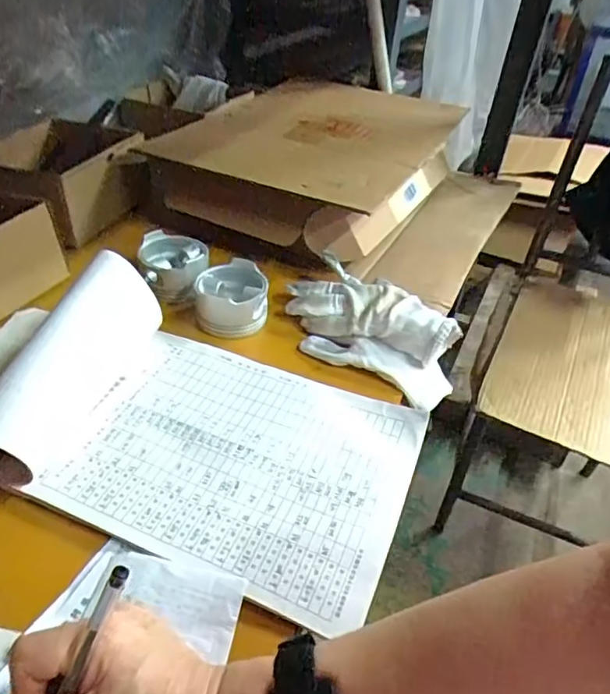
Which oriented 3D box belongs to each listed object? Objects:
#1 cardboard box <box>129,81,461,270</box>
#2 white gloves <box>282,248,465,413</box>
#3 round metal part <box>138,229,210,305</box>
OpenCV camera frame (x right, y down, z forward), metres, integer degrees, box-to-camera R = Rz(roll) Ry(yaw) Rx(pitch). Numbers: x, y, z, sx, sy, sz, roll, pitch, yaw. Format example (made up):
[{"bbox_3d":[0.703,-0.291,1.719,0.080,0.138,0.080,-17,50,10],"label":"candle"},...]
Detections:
[{"bbox_3d":[0.009,-0.279,0.821,0.332,0.112,0.422,19,40,14],"label":"cardboard box"},{"bbox_3d":[0.071,-0.026,0.595,0.206,0.066,0.134,30,47,23],"label":"white gloves"},{"bbox_3d":[-0.147,-0.092,0.628,0.077,0.046,0.084,-29,53,-33],"label":"round metal part"}]

